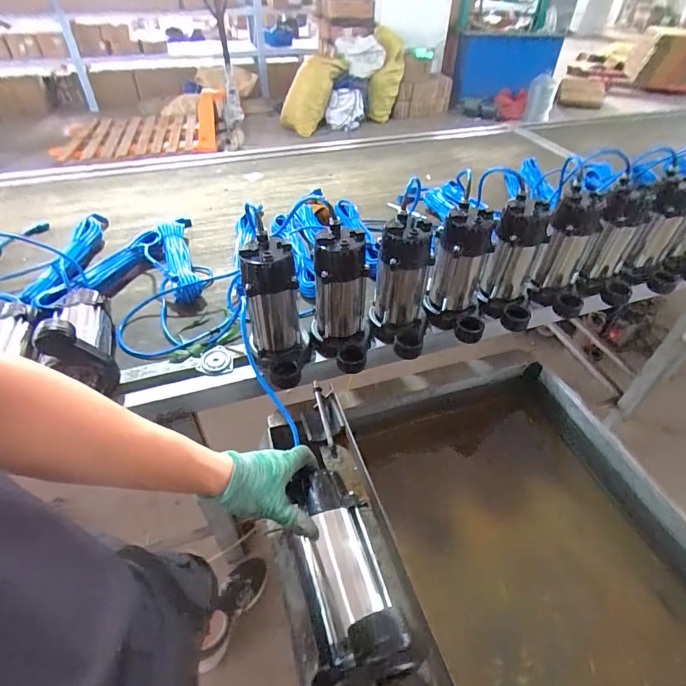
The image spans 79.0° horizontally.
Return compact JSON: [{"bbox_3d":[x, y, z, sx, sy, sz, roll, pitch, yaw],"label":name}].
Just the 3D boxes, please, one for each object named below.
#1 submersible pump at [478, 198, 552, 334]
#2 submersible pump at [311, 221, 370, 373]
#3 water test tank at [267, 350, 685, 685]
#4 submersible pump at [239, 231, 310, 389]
[{"bbox_3d":[0.358,-0.159,0.855,0.118,0.230,0.118,20,47,19],"label":"submersible pump"},{"bbox_3d":[-0.003,-0.071,0.762,0.108,0.231,0.144,-2,44,-3],"label":"submersible pump"},{"bbox_3d":[0.240,0.387,0.605,0.587,0.231,0.745,-13,46,-15],"label":"water test tank"},{"bbox_3d":[-0.115,-0.051,0.735,0.105,0.226,0.146,-8,45,-10],"label":"submersible pump"}]

